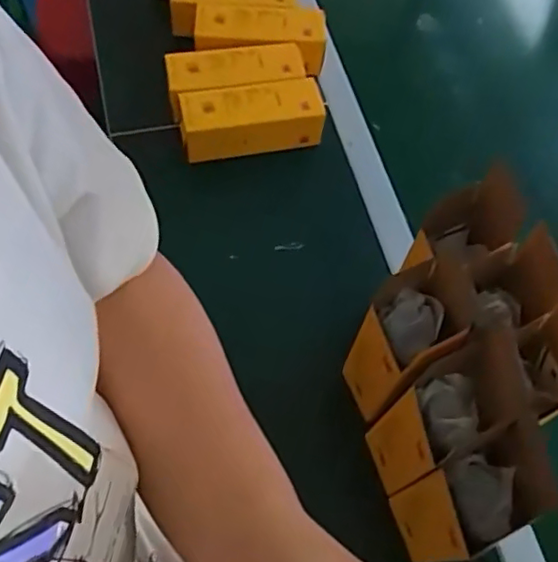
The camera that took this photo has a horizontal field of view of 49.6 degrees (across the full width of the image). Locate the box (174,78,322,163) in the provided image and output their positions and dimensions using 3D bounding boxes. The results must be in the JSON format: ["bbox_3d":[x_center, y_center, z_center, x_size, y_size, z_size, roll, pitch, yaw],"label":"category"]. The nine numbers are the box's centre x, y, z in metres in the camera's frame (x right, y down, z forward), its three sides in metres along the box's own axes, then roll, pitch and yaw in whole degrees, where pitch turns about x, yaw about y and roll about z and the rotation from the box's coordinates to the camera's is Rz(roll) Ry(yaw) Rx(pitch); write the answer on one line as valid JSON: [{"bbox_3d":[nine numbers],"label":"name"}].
[{"bbox_3d":[-0.035,-0.206,0.771,0.177,0.059,0.069,-10,63,-9],"label":"box"}]

